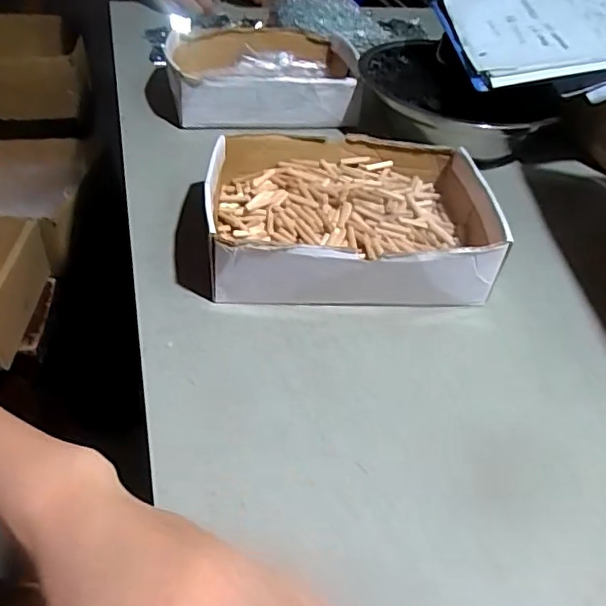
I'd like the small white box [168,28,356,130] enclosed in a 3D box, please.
[{"bbox_3d":[-0.052,-0.305,0.762,0.236,0.062,0.212,-2,43,-9],"label":"small white box"}]

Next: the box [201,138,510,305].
[{"bbox_3d":[0.042,-0.083,0.523,0.249,0.064,0.206,3,43,-3],"label":"box"}]

